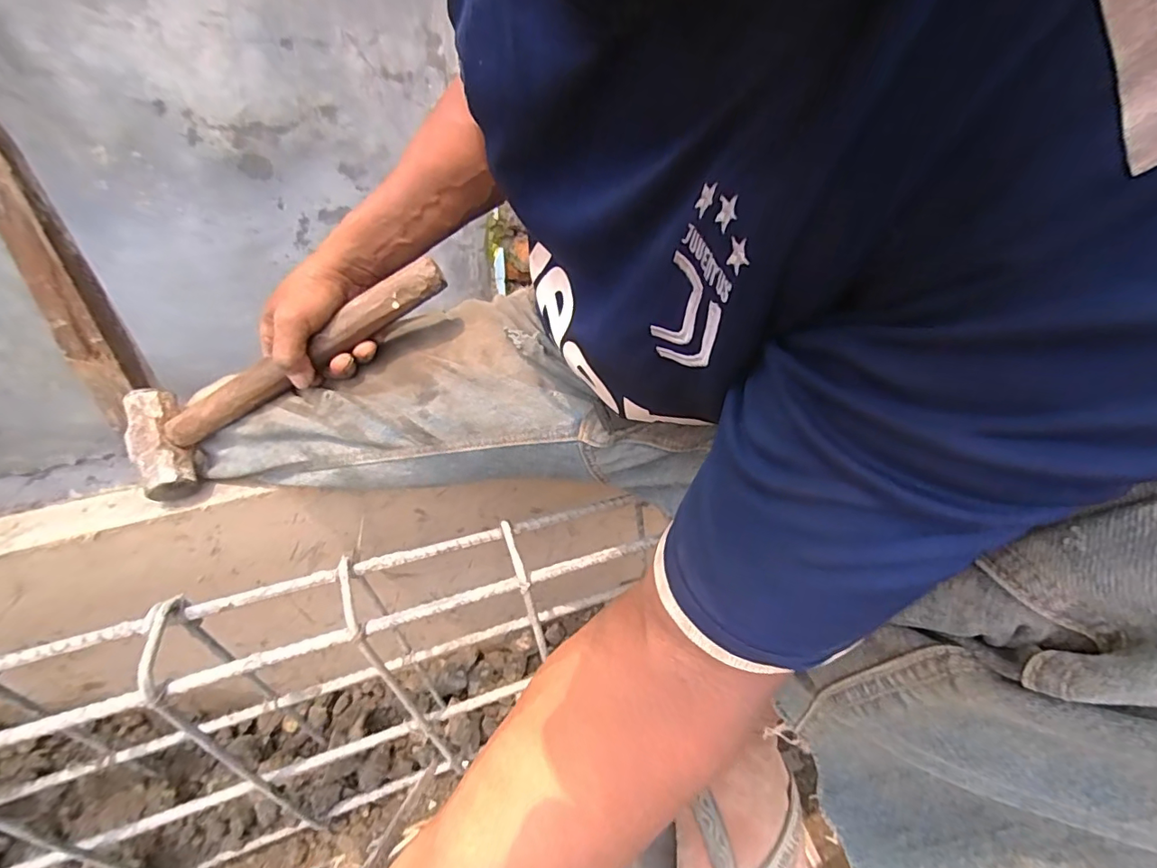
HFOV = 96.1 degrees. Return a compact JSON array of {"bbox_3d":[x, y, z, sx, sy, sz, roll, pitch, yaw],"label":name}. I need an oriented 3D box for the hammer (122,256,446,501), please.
[{"bbox_3d":[-0.248,-0.058,0.445,0.306,0.069,0.077,-30,42,5],"label":"hammer"}]

